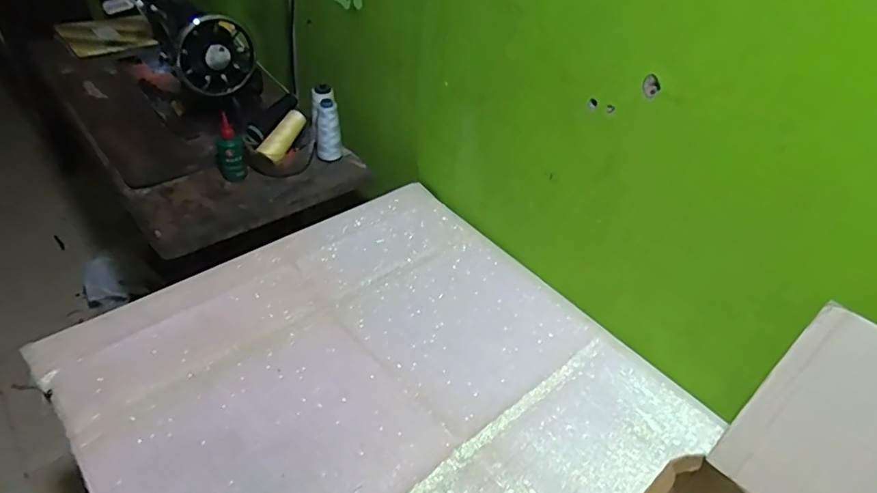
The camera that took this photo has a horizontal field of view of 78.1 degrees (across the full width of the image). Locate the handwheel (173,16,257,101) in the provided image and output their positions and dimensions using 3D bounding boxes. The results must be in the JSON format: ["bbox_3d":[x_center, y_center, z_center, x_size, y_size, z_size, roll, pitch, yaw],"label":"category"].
[{"bbox_3d":[-0.382,-0.323,0.934,0.132,0.145,0.023,-31,63,-2],"label":"handwheel"}]

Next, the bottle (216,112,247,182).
[{"bbox_3d":[-0.355,-0.166,0.919,0.044,0.117,0.031,-16,45,-22],"label":"bottle"}]

